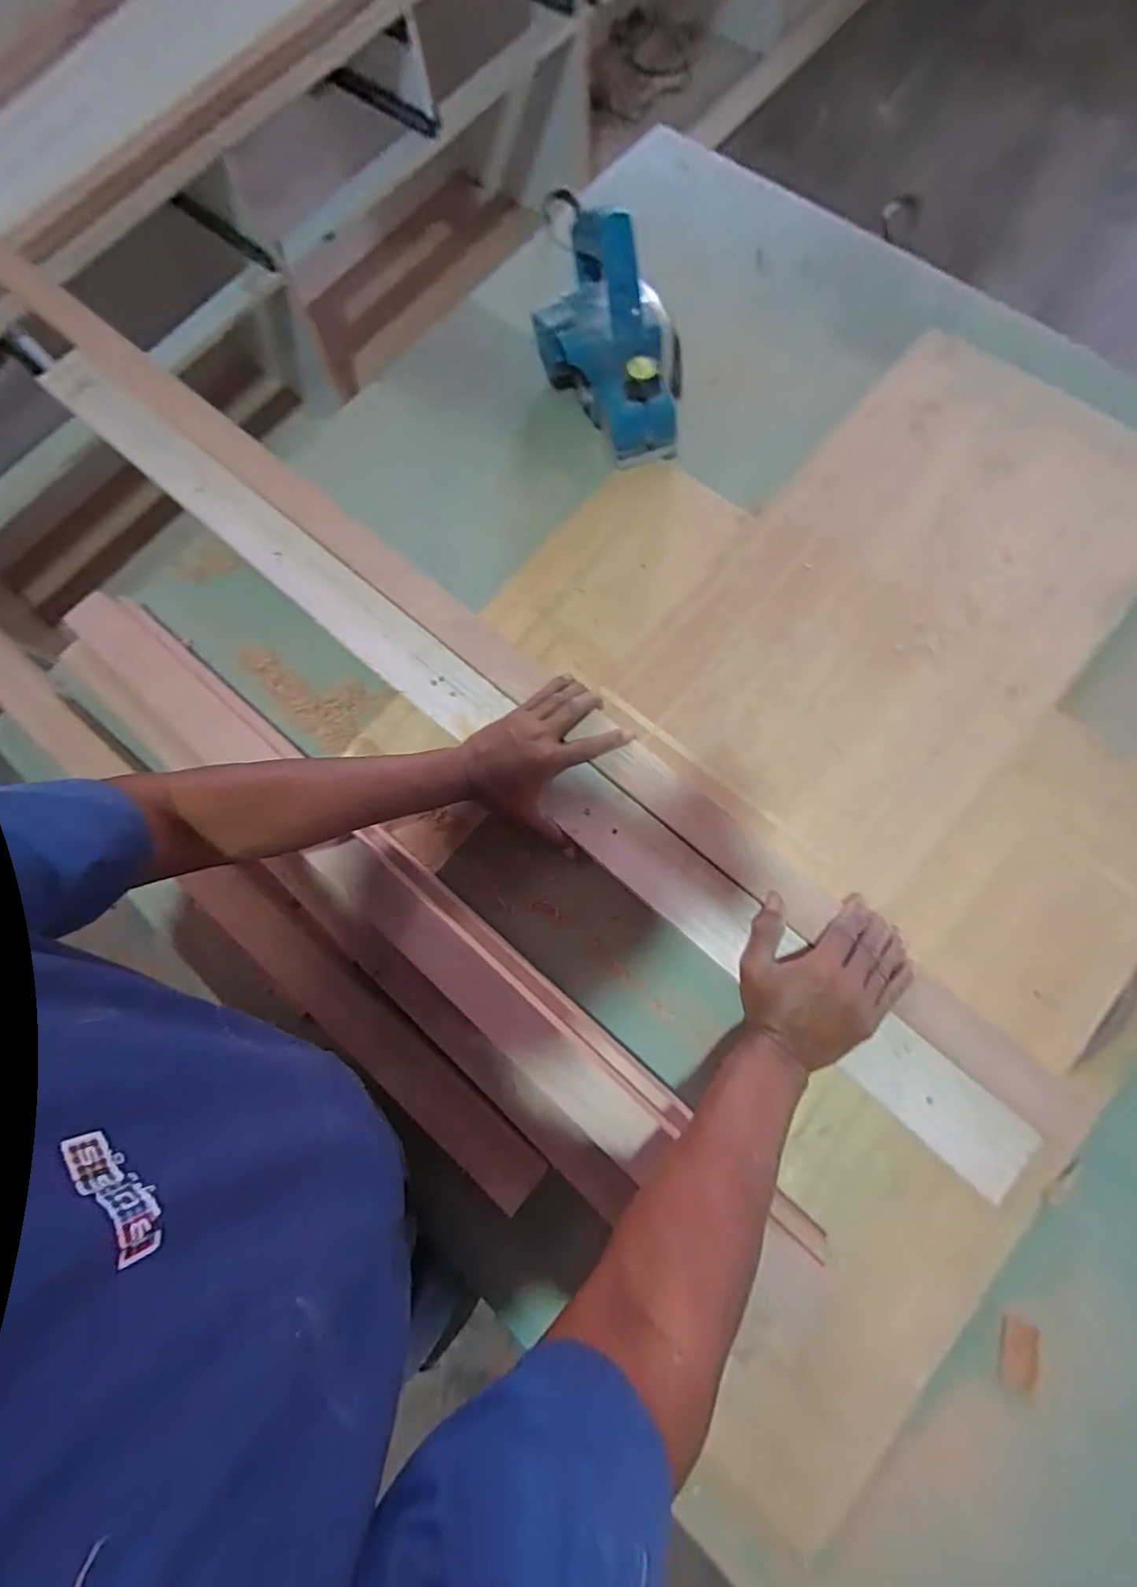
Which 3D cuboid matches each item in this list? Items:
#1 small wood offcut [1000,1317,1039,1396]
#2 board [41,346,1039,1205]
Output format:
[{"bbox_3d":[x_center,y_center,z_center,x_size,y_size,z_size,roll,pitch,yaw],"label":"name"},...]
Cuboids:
[{"bbox_3d":[0.370,0.463,0.443,0.023,0.009,0.049,16,78,6],"label":"small wood offcut"},{"bbox_3d":[-0.164,-0.140,0.608,1.435,0.031,0.086,40,80,13],"label":"board"}]

